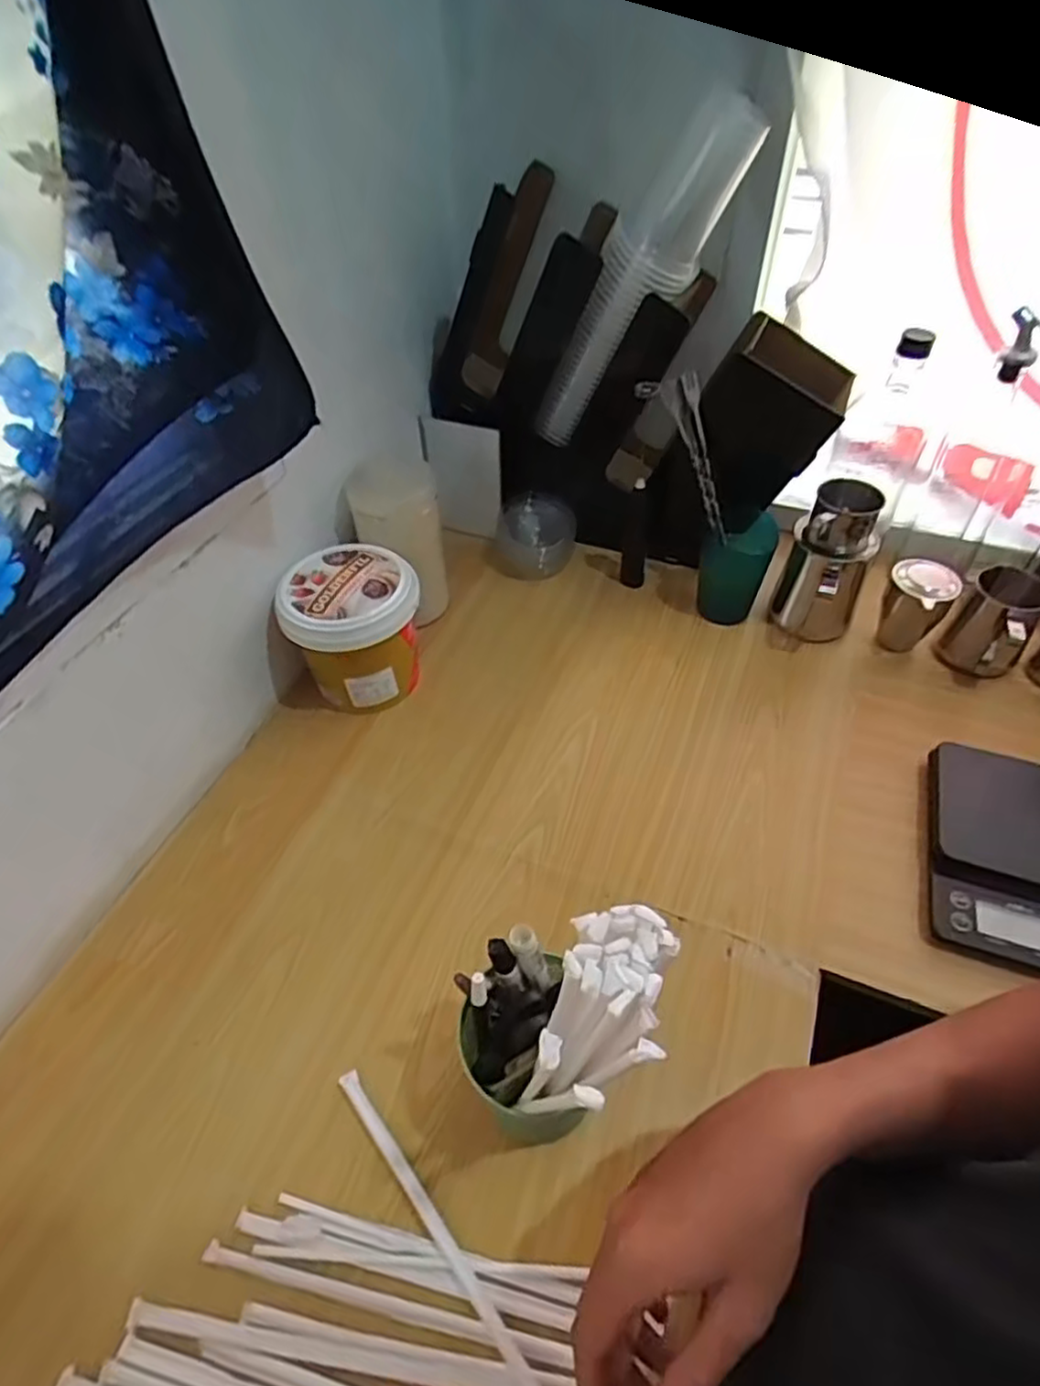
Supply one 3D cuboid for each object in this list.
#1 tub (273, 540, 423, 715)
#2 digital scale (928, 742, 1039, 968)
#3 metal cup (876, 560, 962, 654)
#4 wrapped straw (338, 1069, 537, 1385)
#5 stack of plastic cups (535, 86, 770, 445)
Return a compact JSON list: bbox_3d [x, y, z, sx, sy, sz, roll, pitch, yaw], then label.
[{"bbox_3d":[-0.162,-0.061,0.703,0.123,0.134,0.115,-1,48,1],"label":"tub"},{"bbox_3d":[0.407,0.130,0.573,0.123,0.031,0.190,13,50,14],"label":"digital scale"},{"bbox_3d":[0.405,-0.088,0.723,0.059,0.089,0.063,-1,48,1],"label":"metal cup"},{"bbox_3d":[-0.043,0.336,0.423,0.012,0.011,0.245,-32,55,-24],"label":"wrapped straw"},{"bbox_3d":[0.112,-0.392,0.676,0.078,0.346,0.092,43,58,-1],"label":"stack of plastic cups"}]

